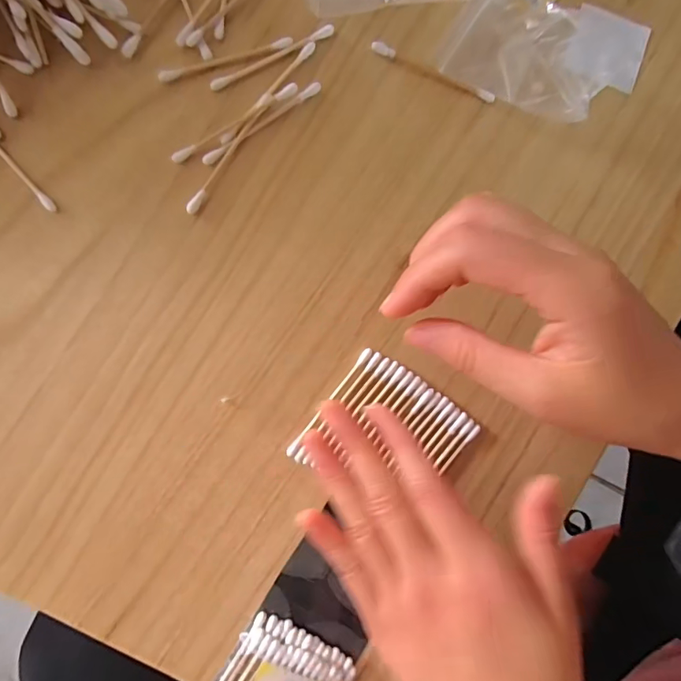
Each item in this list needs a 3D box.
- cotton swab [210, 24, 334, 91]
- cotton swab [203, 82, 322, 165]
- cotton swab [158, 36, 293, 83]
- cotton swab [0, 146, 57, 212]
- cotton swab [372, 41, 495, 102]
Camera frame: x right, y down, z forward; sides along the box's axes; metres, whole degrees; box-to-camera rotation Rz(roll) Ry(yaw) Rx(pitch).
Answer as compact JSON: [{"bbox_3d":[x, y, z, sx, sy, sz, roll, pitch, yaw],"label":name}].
[{"bbox_3d":[-0.035,-0.146,0.233,0.070,0.004,0.006,-29,95,-5],"label":"cotton swab"},{"bbox_3d":[-0.040,-0.112,0.234,0.072,0.004,0.005,-36,96,-4],"label":"cotton swab"},{"bbox_3d":[-0.058,-0.143,0.231,0.069,0.004,0.005,-19,94,-6],"label":"cotton swab"},{"bbox_3d":[-0.163,-0.090,0.221,0.005,0.005,0.066,-40,96,-4],"label":"cotton swab"},{"bbox_3d":[0.050,-0.143,0.243,0.070,0.004,0.005,20,90,-7],"label":"cotton swab"}]

